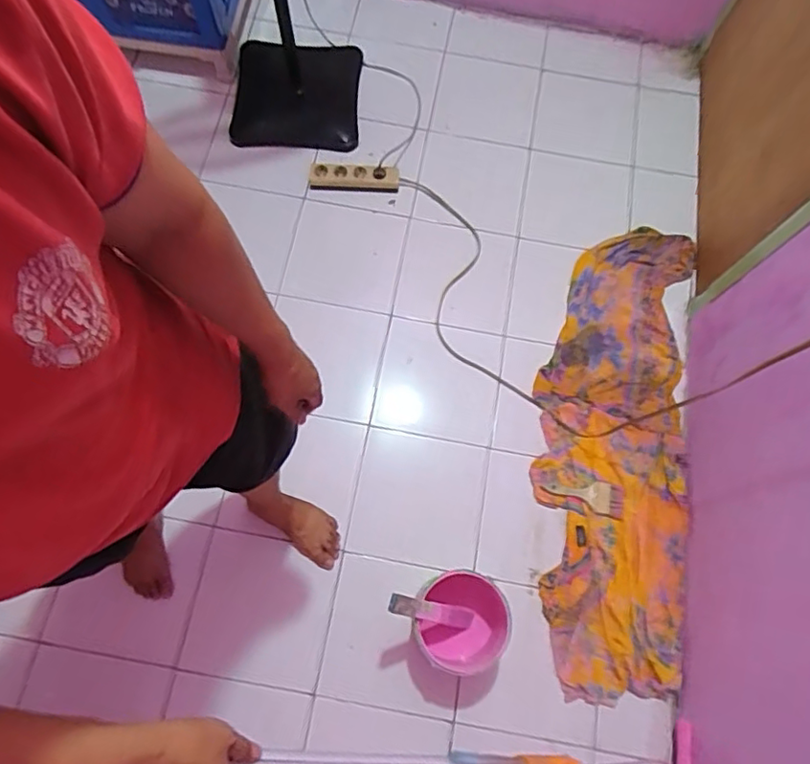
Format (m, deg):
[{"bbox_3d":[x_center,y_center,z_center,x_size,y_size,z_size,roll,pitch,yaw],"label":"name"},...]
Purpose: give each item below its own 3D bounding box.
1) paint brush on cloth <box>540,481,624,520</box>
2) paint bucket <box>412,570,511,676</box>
[{"bbox_3d":[0.413,0.261,1.359,0.183,0.020,0.076,15,73,3],"label":"paint brush on cloth"},{"bbox_3d":[0.112,0.477,1.176,0.183,0.183,0.170,0,73,-1],"label":"paint bucket"}]

